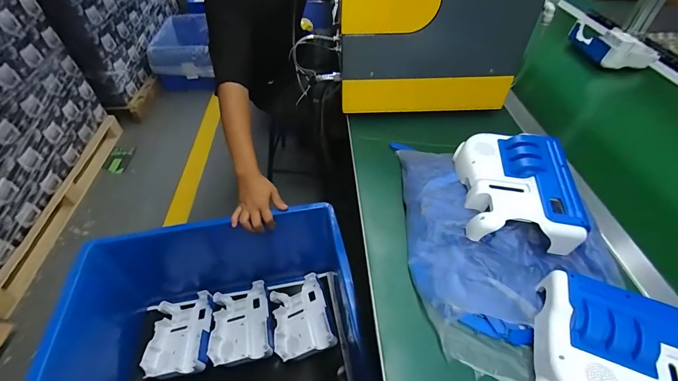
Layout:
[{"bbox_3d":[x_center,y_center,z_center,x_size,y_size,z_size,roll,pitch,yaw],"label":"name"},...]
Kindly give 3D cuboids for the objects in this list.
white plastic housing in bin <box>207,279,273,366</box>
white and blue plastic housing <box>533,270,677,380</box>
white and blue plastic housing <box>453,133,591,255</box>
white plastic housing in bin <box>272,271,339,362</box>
[{"bbox_3d":[-0.253,0.340,0.854,0.143,0.053,0.194,-7,45,-7],"label":"white plastic housing in bin"},{"bbox_3d":[0.302,0.177,0.332,0.177,0.066,0.132,15,47,15],"label":"white and blue plastic housing"},{"bbox_3d":[0.246,-0.002,0.465,0.136,0.076,0.163,5,45,5],"label":"white and blue plastic housing"},{"bbox_3d":[-0.100,0.330,0.861,0.141,0.067,0.195,-12,46,-11],"label":"white plastic housing in bin"}]

